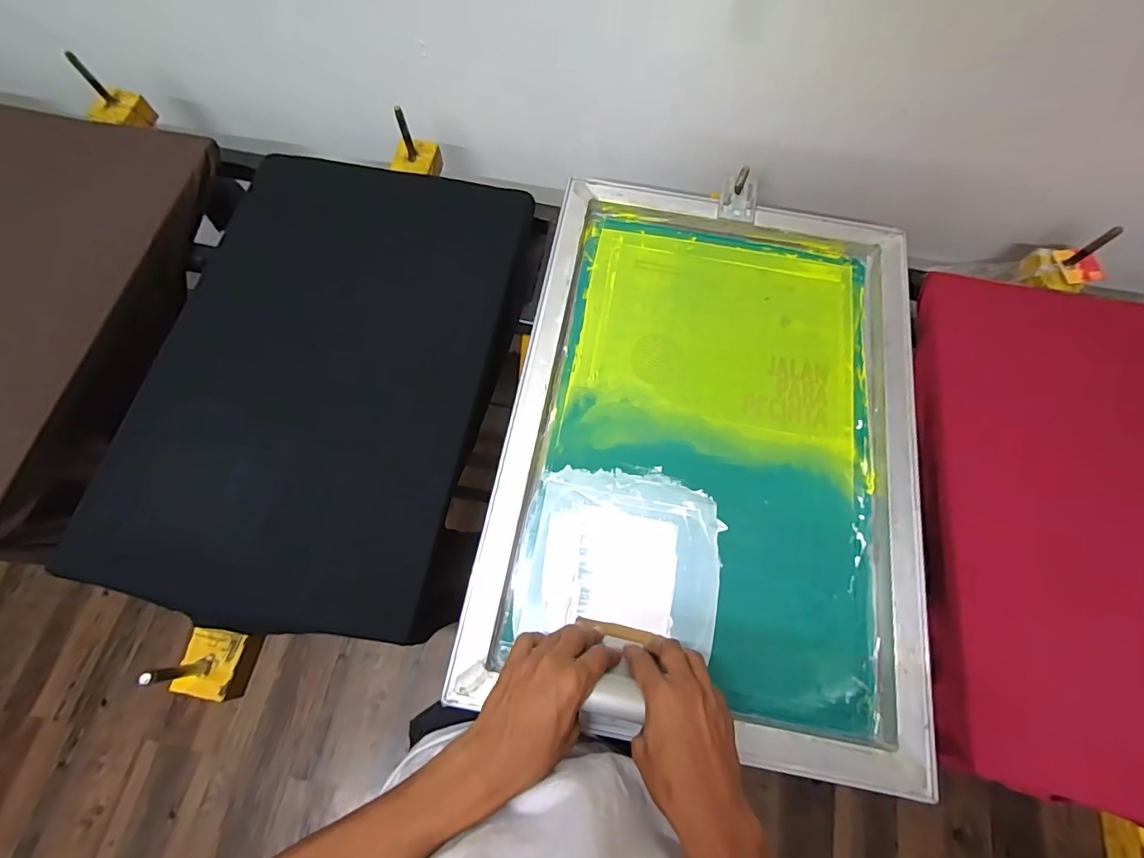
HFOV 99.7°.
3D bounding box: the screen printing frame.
[{"bbox_3d":[0.165,-0.003,0.569,0.458,0.034,0.646,10,70,3],"label":"screen printing frame"}]

